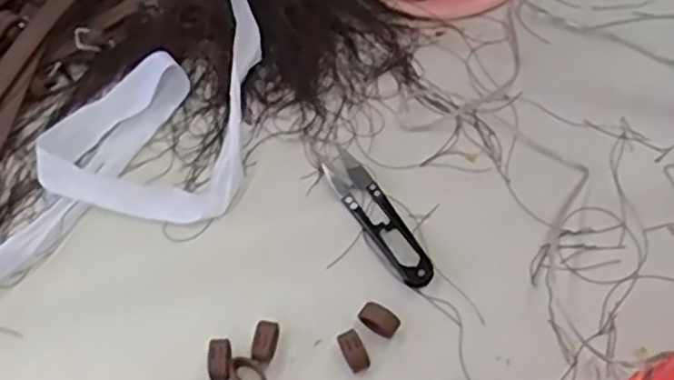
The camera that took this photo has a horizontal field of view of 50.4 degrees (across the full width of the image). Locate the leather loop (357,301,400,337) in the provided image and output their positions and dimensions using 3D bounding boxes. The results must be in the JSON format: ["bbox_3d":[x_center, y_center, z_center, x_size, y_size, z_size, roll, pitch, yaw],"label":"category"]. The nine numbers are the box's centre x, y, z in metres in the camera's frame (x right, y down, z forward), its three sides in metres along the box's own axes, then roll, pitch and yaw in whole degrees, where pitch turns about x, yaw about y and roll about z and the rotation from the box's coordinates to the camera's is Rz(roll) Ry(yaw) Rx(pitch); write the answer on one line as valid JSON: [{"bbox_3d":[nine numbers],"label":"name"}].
[{"bbox_3d":[0.021,0.066,0.368,0.022,0.014,0.010,32,62,23],"label":"leather loop"}]

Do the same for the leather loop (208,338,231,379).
[{"bbox_3d":[-0.059,0.085,0.361,0.012,0.009,0.023,-7,55,-2],"label":"leather loop"}]

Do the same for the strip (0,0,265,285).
[{"bbox_3d":[-0.141,0.005,0.406,0.121,0.035,0.369,25,59,19],"label":"strip"}]

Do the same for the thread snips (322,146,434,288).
[{"bbox_3d":[0.023,0.015,0.411,0.022,0.007,0.097,-27,58,-15],"label":"thread snips"}]

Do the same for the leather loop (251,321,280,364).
[{"bbox_3d":[-0.037,0.077,0.365,0.012,0.010,0.019,7,55,7],"label":"leather loop"}]

